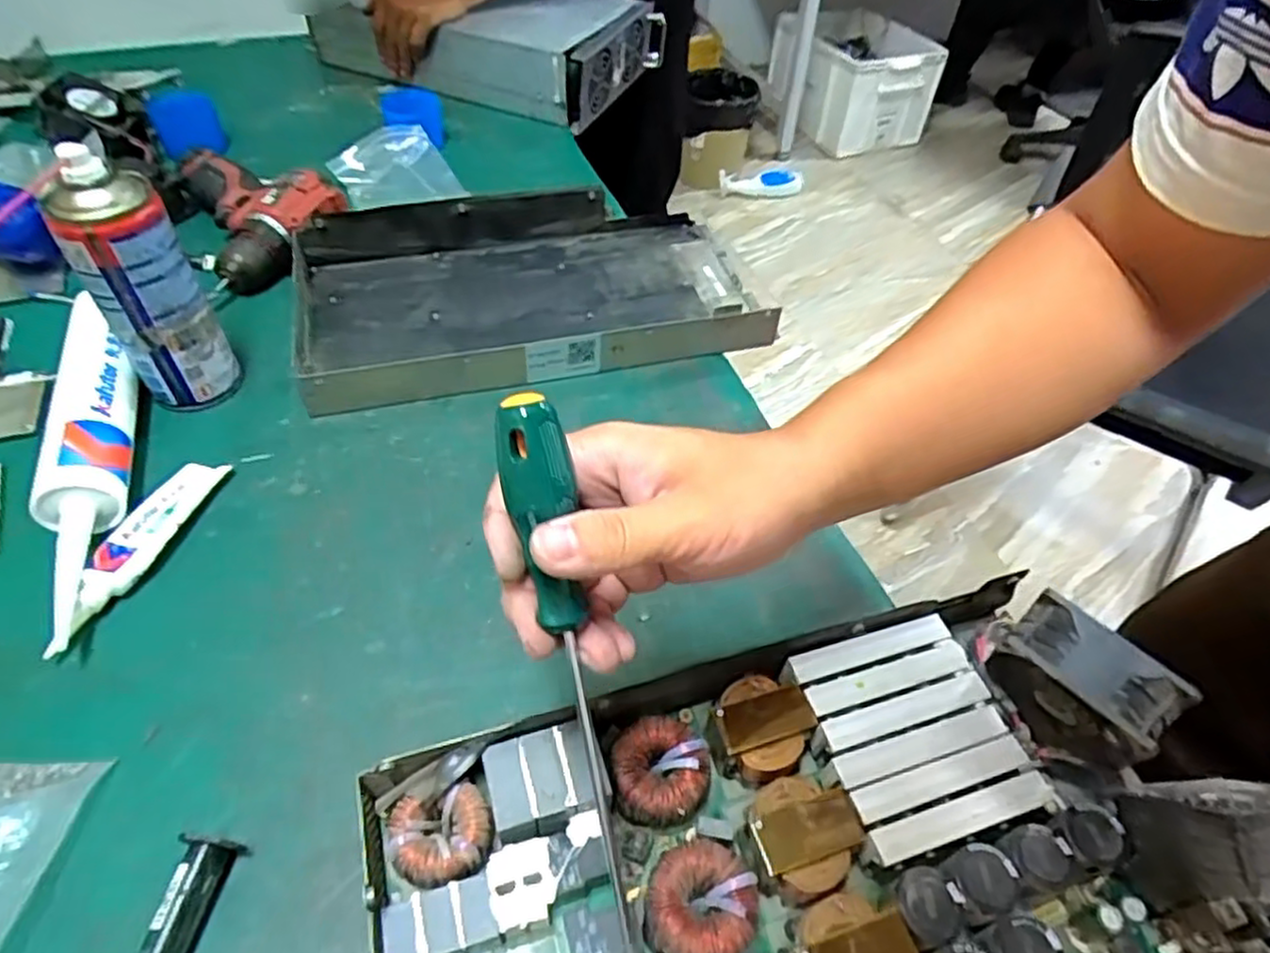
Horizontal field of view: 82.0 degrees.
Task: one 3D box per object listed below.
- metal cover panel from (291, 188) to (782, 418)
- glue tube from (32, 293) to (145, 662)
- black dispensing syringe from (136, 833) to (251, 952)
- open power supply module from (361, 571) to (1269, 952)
[{"bbox_3d":[-0.094,-0.170,0.651,0.395,0.054,0.213,-10,50,-13],"label":"metal cover panel"},{"bbox_3d":[-0.366,-0.011,0.485,0.055,0.051,0.268,-9,50,-12],"label":"glue tube"},{"bbox_3d":[-0.212,0.216,0.317,0.026,0.020,0.111,10,49,4],"label":"black dispensing syringe"},{"bbox_3d":[0.095,0.174,0.336,0.419,0.084,0.211,-11,50,-14],"label":"open power supply module"}]

